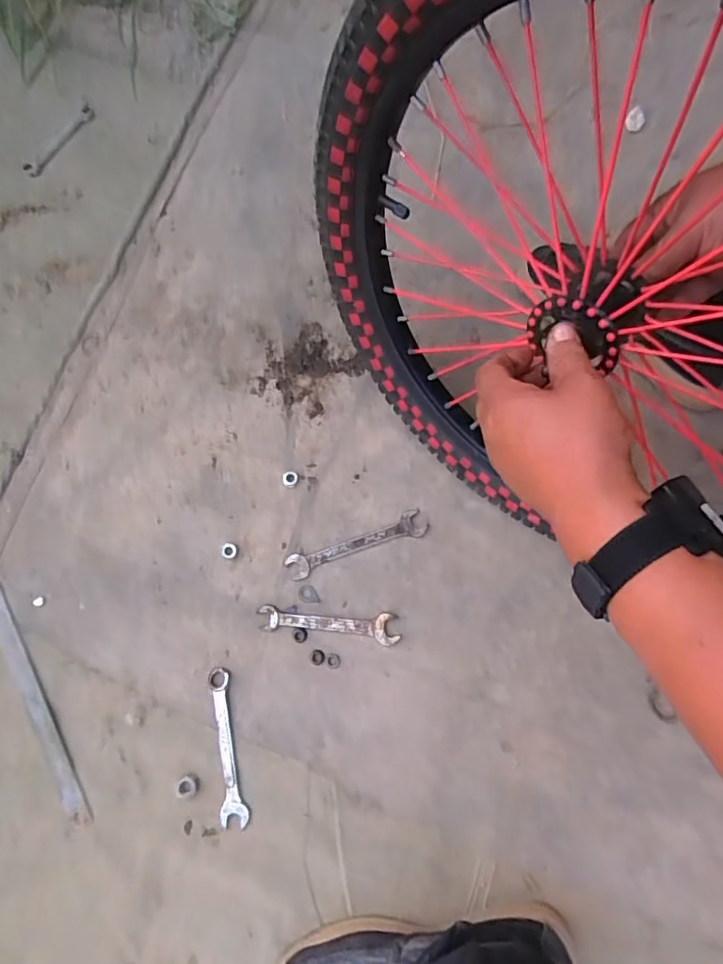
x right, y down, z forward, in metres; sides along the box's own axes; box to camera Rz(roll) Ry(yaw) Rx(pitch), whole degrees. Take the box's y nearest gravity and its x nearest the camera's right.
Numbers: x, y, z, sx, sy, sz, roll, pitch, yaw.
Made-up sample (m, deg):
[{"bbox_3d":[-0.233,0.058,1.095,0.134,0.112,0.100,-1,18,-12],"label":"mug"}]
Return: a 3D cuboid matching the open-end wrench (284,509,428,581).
[{"bbox_3d":[-0.006,0.069,0.629,0.156,0.012,0.029,-19,78,-5],"label":"open-end wrench"}]

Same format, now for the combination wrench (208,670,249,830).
[{"bbox_3d":[-0.138,0.272,0.591,0.027,0.007,0.153,-8,77,-3],"label":"combination wrench"}]

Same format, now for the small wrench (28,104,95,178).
[{"bbox_3d":[-0.388,-0.442,0.740,0.019,0.006,0.122,34,79,6],"label":"small wrench"}]

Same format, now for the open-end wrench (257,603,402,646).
[{"bbox_3d":[-0.034,0.150,0.611,0.150,0.010,0.030,6,77,0],"label":"open-end wrench"}]

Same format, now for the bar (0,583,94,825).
[{"bbox_3d":[-0.347,0.228,0.606,0.023,0.006,0.270,-27,79,-7],"label":"bar"}]

